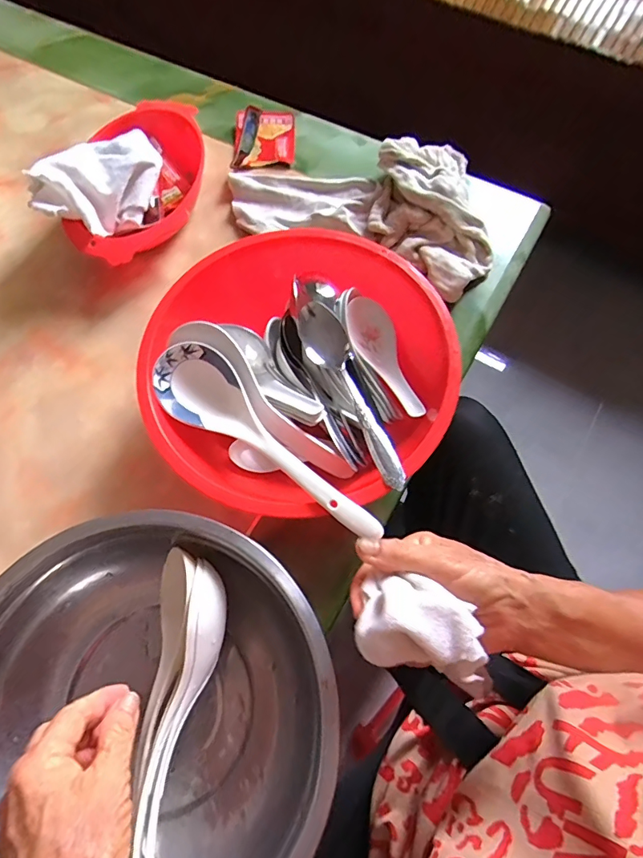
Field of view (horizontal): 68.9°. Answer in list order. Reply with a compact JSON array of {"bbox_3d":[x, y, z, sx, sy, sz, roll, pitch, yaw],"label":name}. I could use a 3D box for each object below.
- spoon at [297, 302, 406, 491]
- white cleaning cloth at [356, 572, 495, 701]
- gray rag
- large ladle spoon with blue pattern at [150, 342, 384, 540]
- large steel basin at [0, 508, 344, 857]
[{"bbox_3d":[0.023,-0.028,0.369,0.036,0.023,0.167,-21,70,-6],"label":"spoon"},{"bbox_3d":[0.063,0.118,0.275,0.080,0.029,0.050,15,70,8],"label":"white cleaning cloth"},{"bbox_3d":[0.044,-0.252,0.498,0.292,0.046,0.187,17,71,8],"label":"gray rag"},{"bbox_3d":[-0.044,0.007,0.353,0.211,0.028,0.056,37,75,20],"label":"large ladle spoon with blue pattern"},{"bbox_3d":[-0.120,0.190,0.325,0.255,0.071,0.245,-1,69,2],"label":"large steel basin"}]

